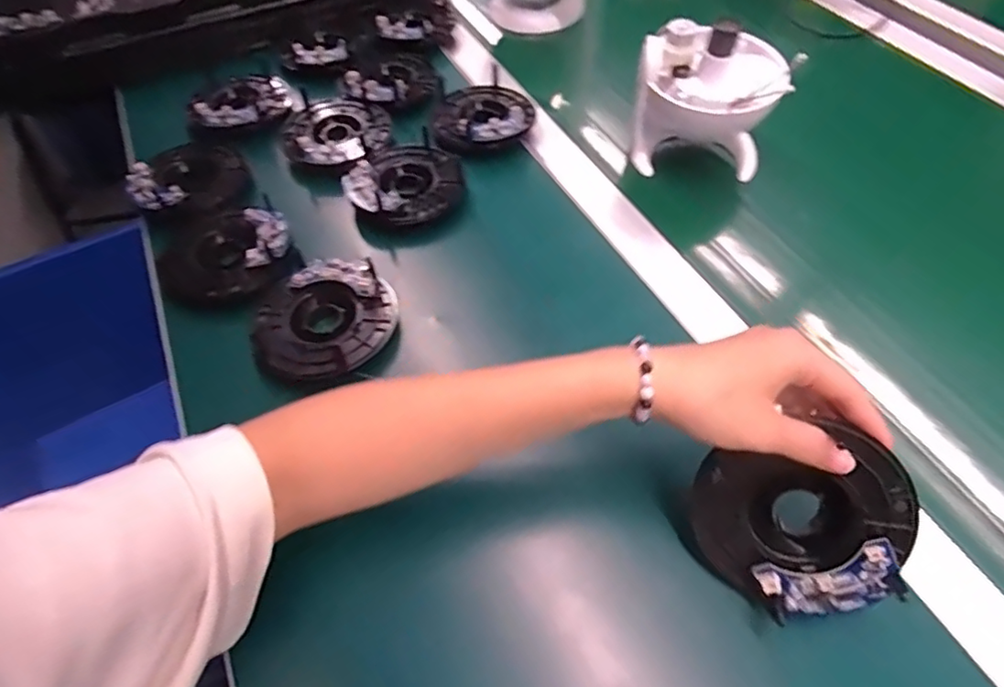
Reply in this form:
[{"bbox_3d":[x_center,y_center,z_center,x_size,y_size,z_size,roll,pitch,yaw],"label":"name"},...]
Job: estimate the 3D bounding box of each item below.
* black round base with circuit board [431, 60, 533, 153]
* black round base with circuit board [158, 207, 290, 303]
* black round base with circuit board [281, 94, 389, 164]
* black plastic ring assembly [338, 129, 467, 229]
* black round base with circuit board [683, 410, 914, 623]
[{"bbox_3d":[-0.021,-0.223,0.555,0.110,0.017,0.095,-33,61,-19],"label":"black round base with circuit board"},{"bbox_3d":[-0.219,-0.077,0.459,0.093,0.015,0.090,-6,55,-2],"label":"black round base with circuit board"},{"bbox_3d":[-0.159,-0.204,0.545,0.098,0.018,0.099,-1,55,1],"label":"black round base with circuit board"},{"bbox_3d":[-0.081,-0.146,0.503,0.092,0.025,0.098,-1,55,1],"label":"black plastic ring assembly"},{"bbox_3d":[0.150,0.093,0.296,0.109,0.014,0.091,-23,88,17],"label":"black round base with circuit board"}]

